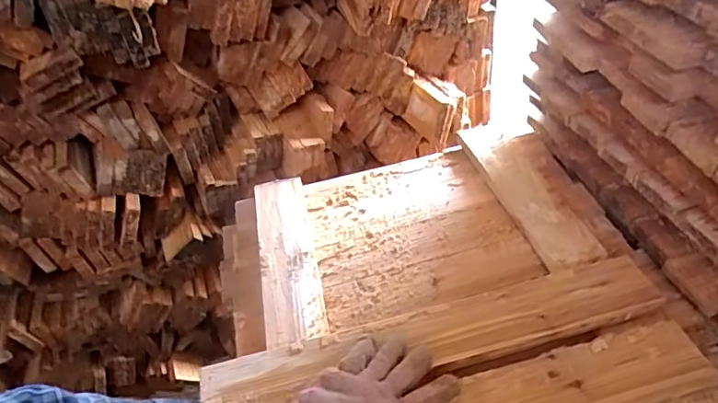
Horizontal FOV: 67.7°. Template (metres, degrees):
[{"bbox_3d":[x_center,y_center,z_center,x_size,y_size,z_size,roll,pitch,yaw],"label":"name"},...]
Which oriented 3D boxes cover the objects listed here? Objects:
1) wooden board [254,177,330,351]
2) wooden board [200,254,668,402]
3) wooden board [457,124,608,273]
[{"bbox_3d":[-0.095,0.070,0.712,0.072,0.022,0.293,-12,42,-5],"label":"wooden board"},{"bbox_3d":[0.082,0.137,0.564,0.482,0.019,0.074,-12,42,-5],"label":"wooden board"},{"bbox_3d":[0.239,-0.017,0.751,0.090,0.031,0.317,-13,42,-6],"label":"wooden board"}]

